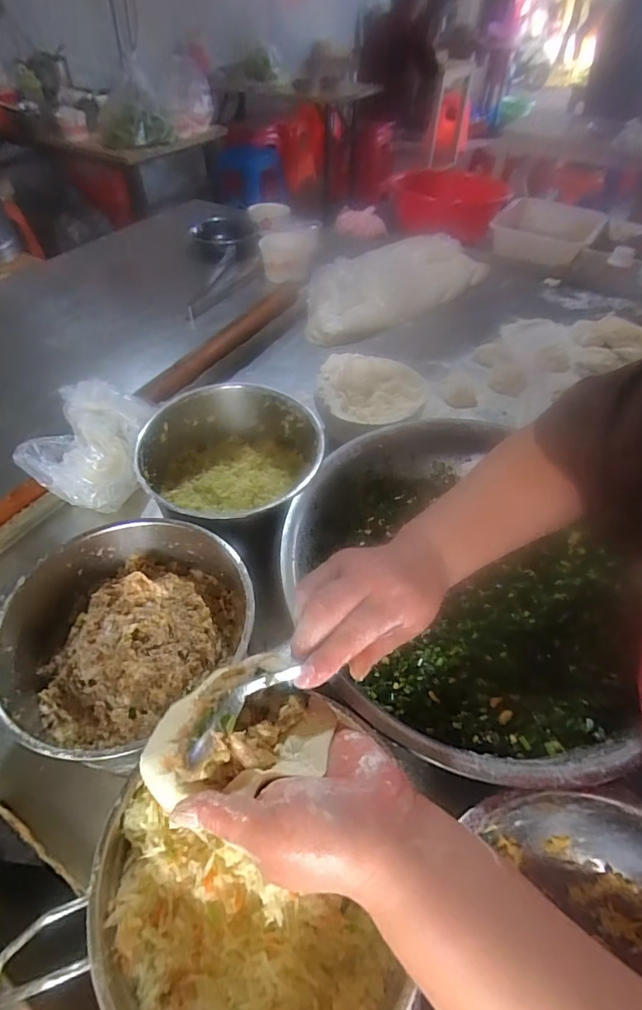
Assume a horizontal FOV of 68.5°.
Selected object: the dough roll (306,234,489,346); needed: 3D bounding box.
[{"bbox_3d":[0.153,-0.478,1.001,0.501,0.068,0.184,-34,58,-27],"label":"dough roll"}]

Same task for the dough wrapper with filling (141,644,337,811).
[{"bbox_3d":[-0.054,0.135,0.296,0.114,0.048,0.080,-12,51,-12],"label":"dough wrapper with filling"}]

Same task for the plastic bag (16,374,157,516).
[{"bbox_3d":[-0.302,-0.082,0.617,0.129,0.074,0.177,1,49,-1],"label":"plastic bag"}]

